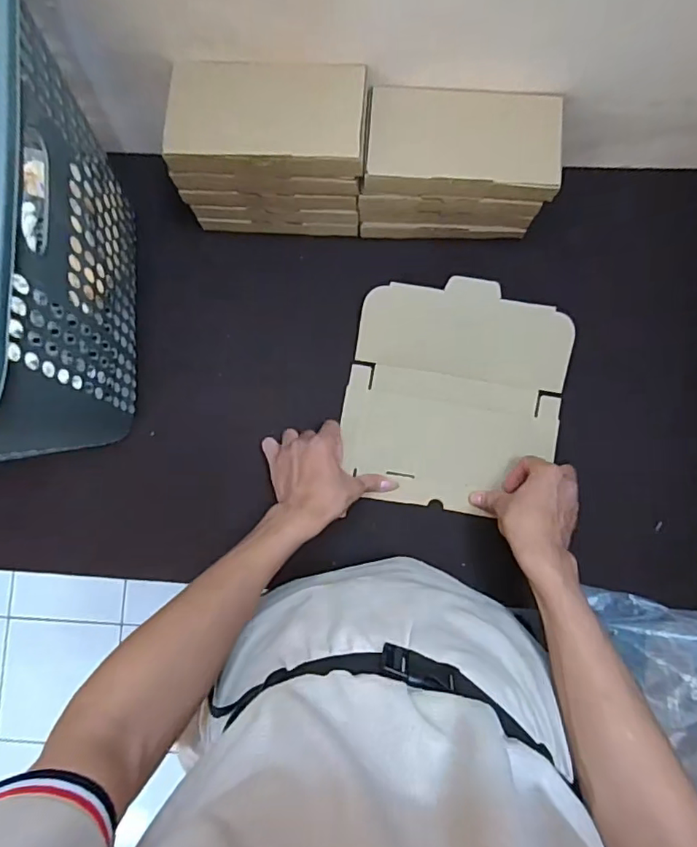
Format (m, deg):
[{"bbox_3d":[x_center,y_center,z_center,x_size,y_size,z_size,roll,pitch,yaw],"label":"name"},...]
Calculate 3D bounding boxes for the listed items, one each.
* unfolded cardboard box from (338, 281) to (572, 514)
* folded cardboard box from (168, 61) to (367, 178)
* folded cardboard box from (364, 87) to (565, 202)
[{"bbox_3d":[0.127,-0.030,0.642,0.250,0.043,0.259,9,85,3],"label":"unfolded cardboard box"},{"bbox_3d":[-0.084,-0.310,0.552,0.202,0.042,0.102,0,85,2],"label":"folded cardboard box"},{"bbox_3d":[0.122,-0.299,0.568,0.198,0.028,0.107,5,85,2],"label":"folded cardboard box"}]

